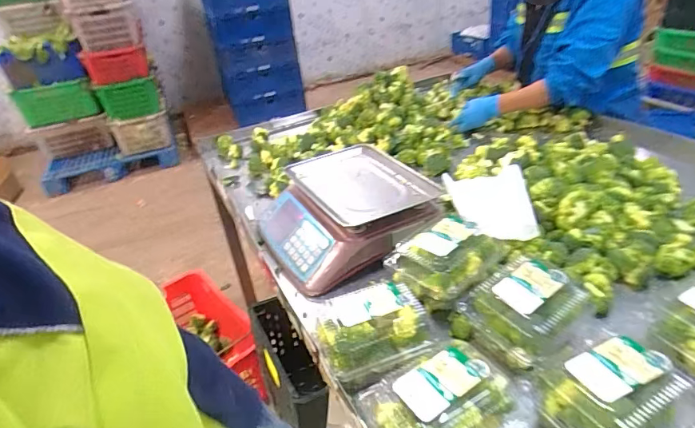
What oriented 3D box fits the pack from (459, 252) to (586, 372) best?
[{"bbox_3d":[0.261,0.144,0.678,0.145,0.077,0.140,-28,37,-29],"label":"pack"}]

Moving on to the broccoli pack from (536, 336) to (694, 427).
[{"bbox_3d":[0.317,0.222,0.543,0.147,0.073,0.116,-24,35,-24],"label":"broccoli pack"}]

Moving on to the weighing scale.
[{"bbox_3d":[-0.003,-0.014,1.011,0.364,0.111,0.364,-22,35,-22],"label":"weighing scale"}]

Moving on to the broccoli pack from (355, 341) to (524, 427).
[{"bbox_3d":[0.117,0.238,0.557,0.168,0.075,0.136,-21,34,-21],"label":"broccoli pack"}]

